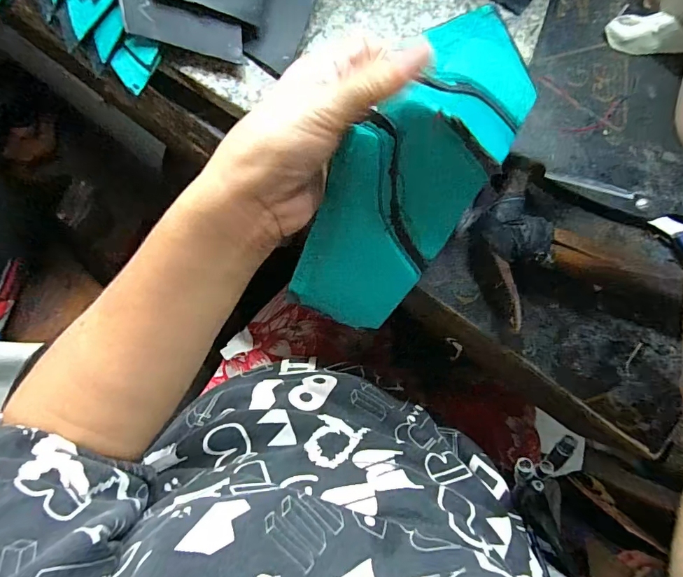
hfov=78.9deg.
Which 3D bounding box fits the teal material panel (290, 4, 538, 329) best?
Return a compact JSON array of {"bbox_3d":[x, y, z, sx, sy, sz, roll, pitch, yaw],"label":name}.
[{"bbox_3d":[0.044,-0.072,0.258,0.075,0.105,0.217,34,103,0],"label":"teal material panel"}]

